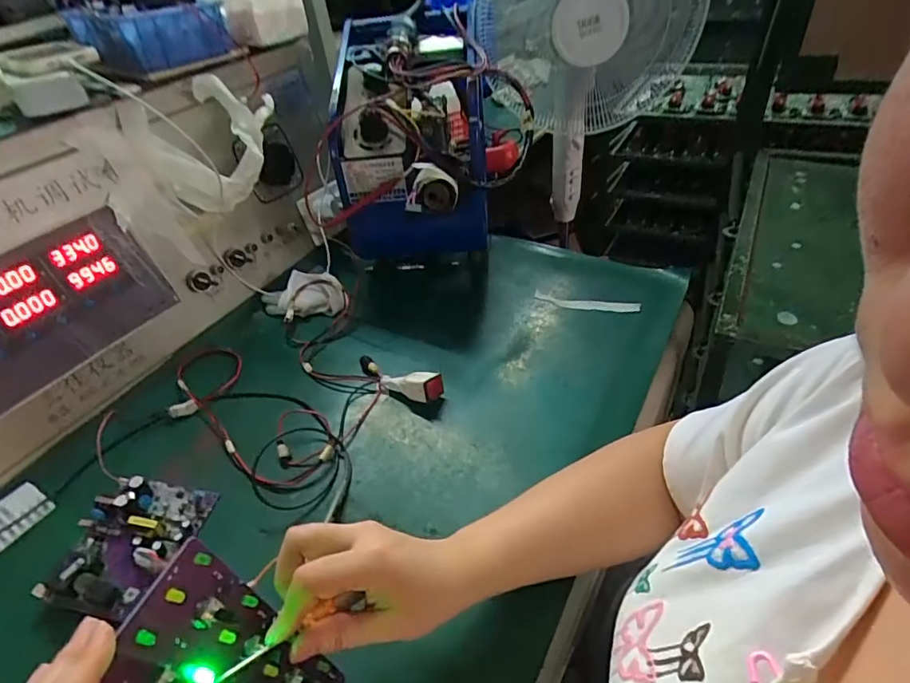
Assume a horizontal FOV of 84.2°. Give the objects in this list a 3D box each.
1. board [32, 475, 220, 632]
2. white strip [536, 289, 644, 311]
[{"bbox_3d":[-0.305,0.178,0.458,0.118,0.034,0.122,3,41,13],"label":"board"},{"bbox_3d":[0.176,-0.051,0.677,0.138,0.005,0.026,11,55,18],"label":"white strip"}]

